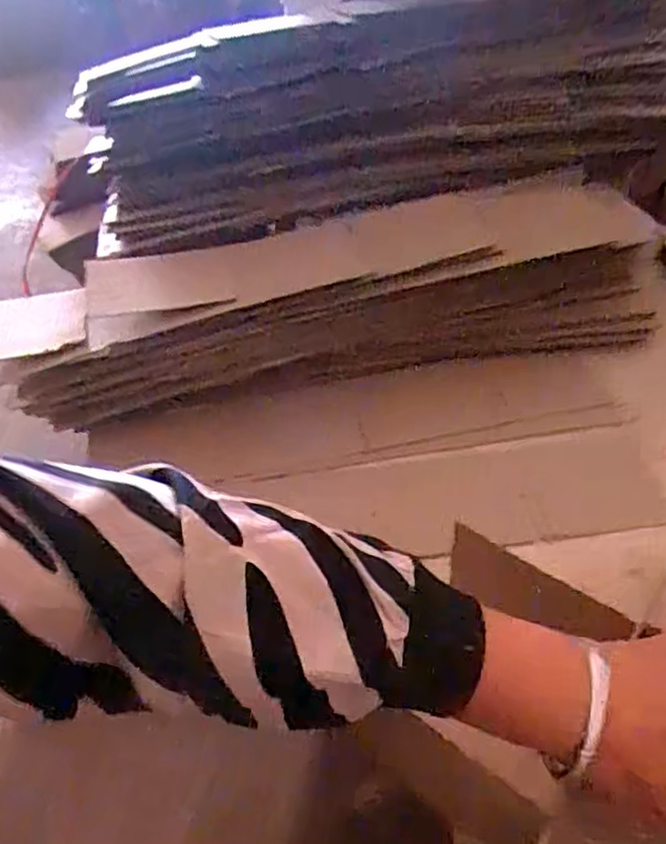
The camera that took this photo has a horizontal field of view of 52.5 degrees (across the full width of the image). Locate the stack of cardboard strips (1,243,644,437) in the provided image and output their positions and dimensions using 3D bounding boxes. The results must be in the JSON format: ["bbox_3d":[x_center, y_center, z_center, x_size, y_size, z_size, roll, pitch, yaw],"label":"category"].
[{"bbox_3d":[0.061,-0.086,0.656,0.570,0.128,0.059,-14,45,-10],"label":"stack of cardboard strips"}]

